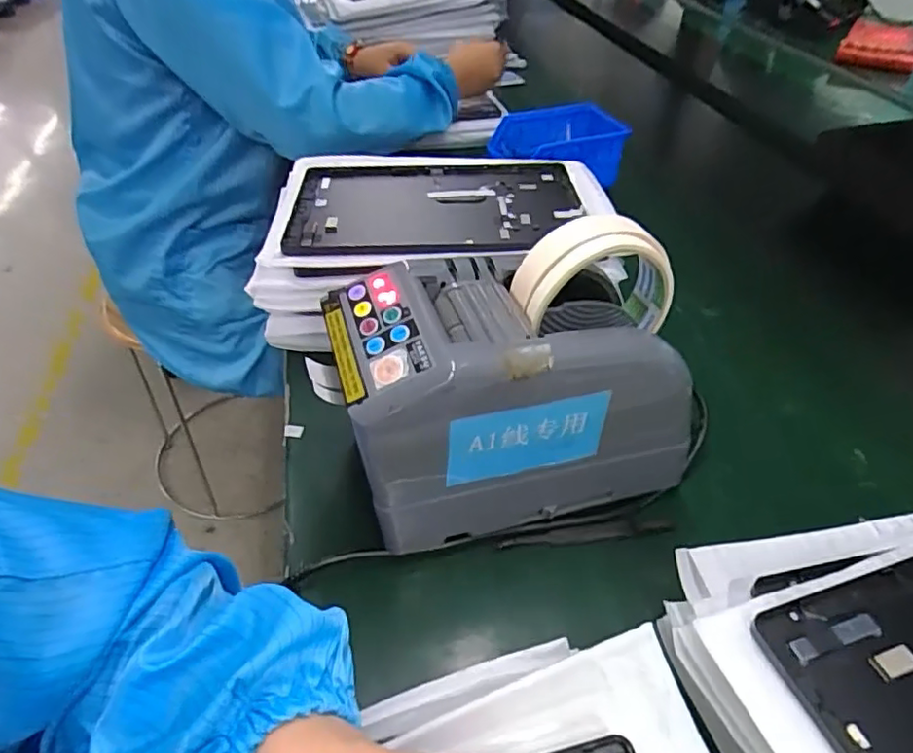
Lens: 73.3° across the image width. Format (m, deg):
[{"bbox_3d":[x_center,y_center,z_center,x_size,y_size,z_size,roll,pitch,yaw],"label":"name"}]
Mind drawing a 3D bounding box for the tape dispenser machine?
[{"bbox_3d":[0.031,0.005,0.366,0.194,0.132,0.106,-11,43,-13],"label":"tape dispenser machine"}]

